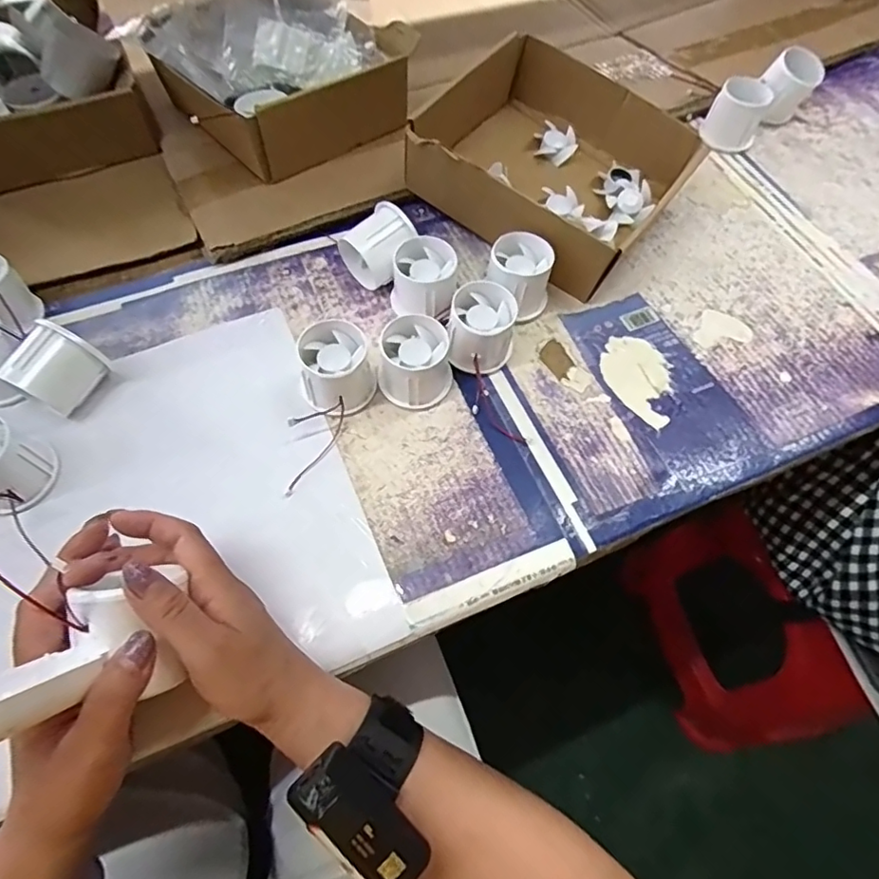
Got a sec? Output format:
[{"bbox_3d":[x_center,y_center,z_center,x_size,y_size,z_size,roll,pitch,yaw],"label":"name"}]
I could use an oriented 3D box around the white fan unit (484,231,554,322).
[{"bbox_3d":[0.068,-0.137,0.466,0.052,0.043,0.054,2,62,-3],"label":"white fan unit"}]

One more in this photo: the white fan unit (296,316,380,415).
[{"bbox_3d":[-0.076,-0.054,0.415,0.056,0.044,0.055,-8,63,-8],"label":"white fan unit"}]

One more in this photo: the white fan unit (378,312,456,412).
[{"bbox_3d":[-0.017,-0.060,0.424,0.056,0.041,0.054,0,62,-4],"label":"white fan unit"}]

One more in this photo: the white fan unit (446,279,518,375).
[{"bbox_3d":[0.034,-0.088,0.438,0.050,0.048,0.057,16,62,5],"label":"white fan unit"}]

